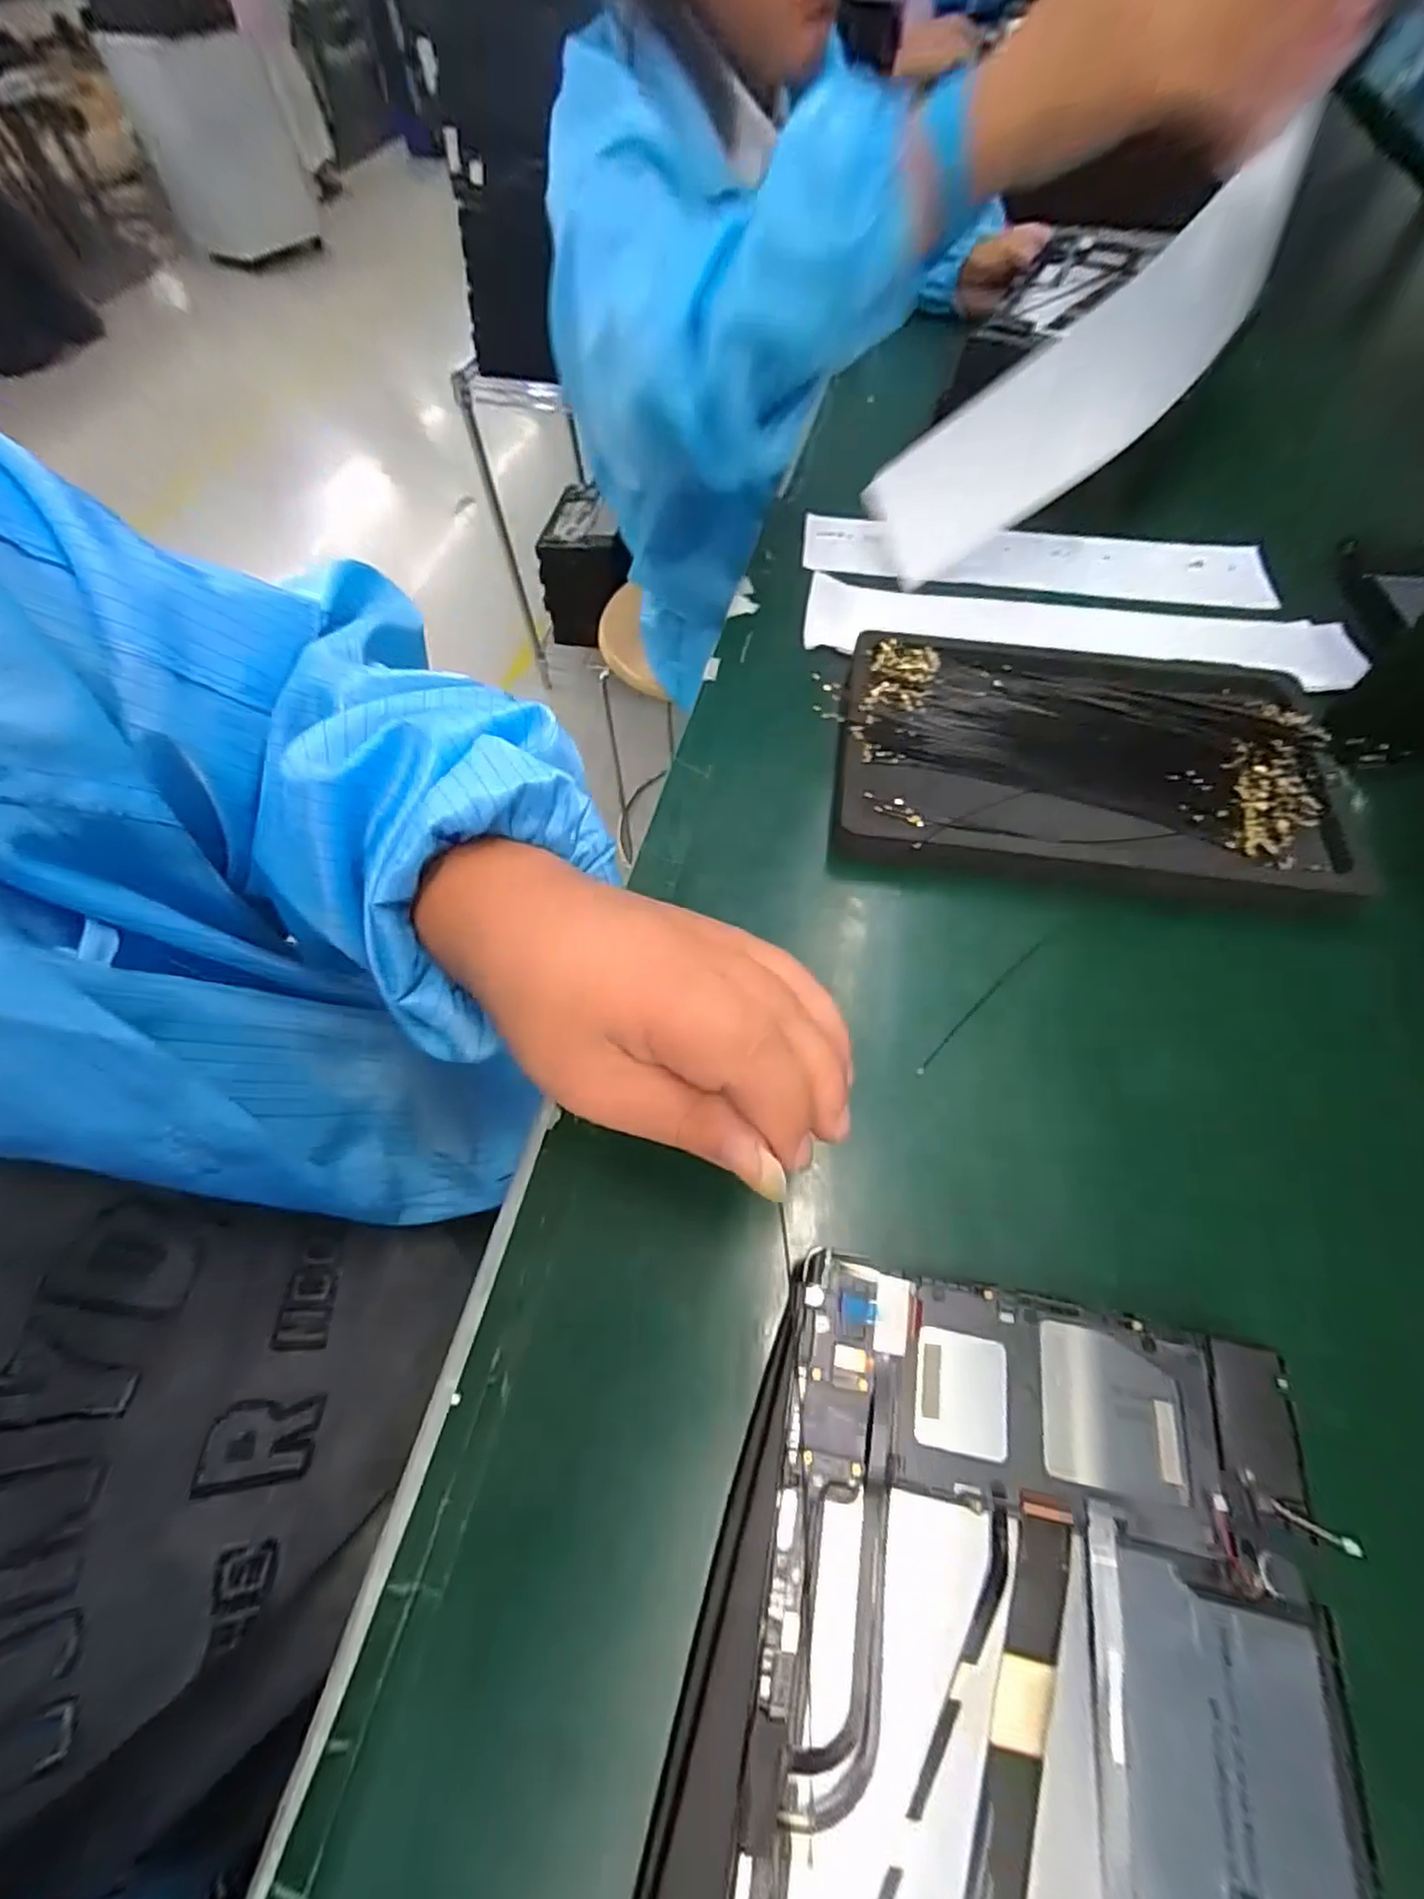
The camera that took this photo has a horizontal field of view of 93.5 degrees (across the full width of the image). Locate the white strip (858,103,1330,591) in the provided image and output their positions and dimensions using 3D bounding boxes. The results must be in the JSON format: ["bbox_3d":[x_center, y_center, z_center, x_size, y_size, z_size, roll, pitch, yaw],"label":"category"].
[{"bbox_3d":[0.184,-0.291,0.366,0.071,0.223,0.024,43,60,-20],"label":"white strip"}]

